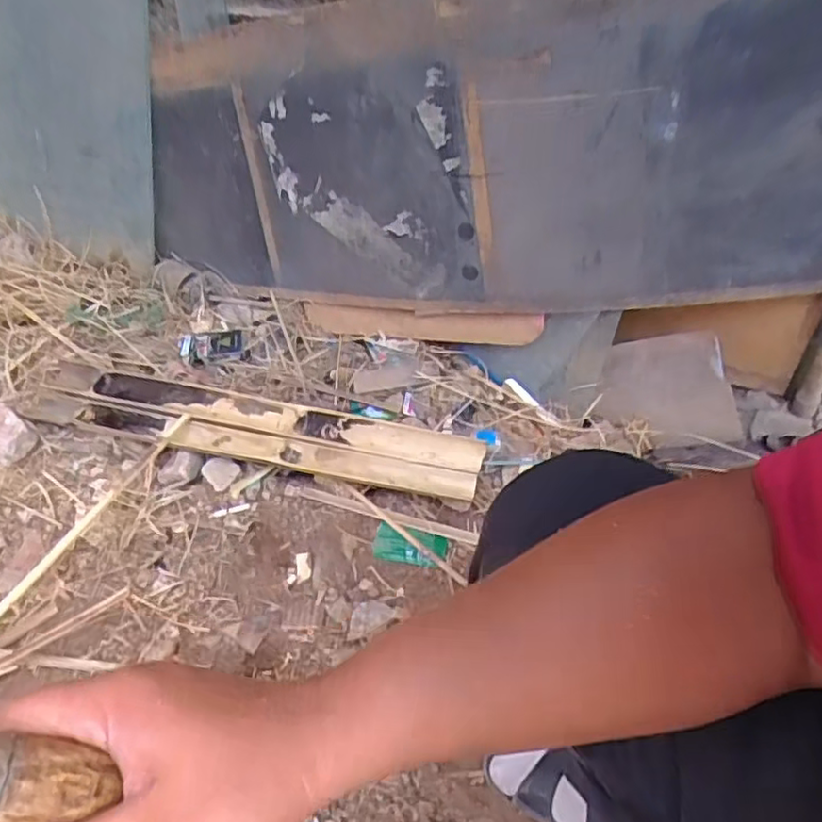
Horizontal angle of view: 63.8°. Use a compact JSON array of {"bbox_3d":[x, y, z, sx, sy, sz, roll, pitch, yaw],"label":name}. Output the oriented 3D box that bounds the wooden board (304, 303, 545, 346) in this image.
[{"bbox_3d":[0.007,-0.143,1.091,0.420,0.068,0.026,7,47,26],"label":"wooden board"}]

